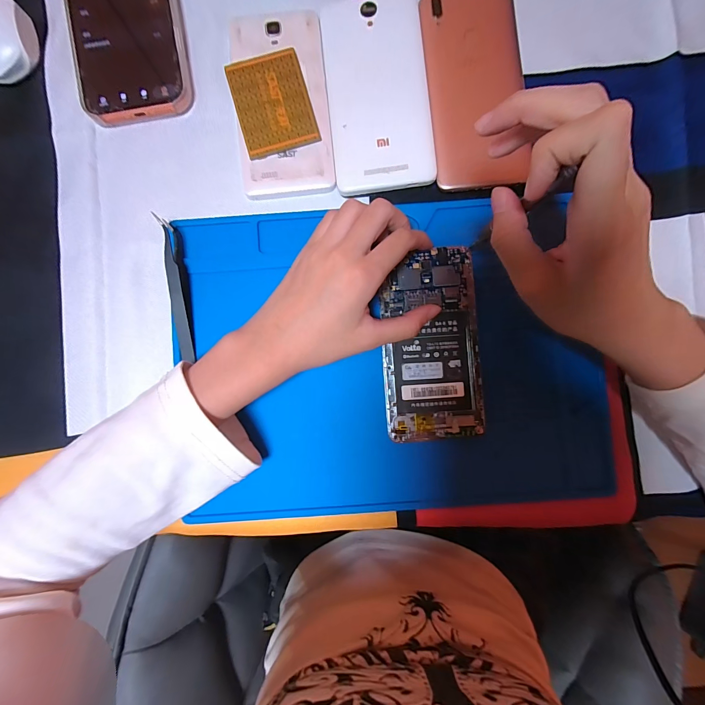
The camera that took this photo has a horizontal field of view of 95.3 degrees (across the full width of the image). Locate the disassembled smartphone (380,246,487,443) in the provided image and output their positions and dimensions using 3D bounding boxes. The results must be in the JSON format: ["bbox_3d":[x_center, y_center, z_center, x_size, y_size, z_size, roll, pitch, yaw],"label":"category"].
[{"bbox_3d":[0.059,-0.005,0.237,0.071,0.004,0.140,0,90,0],"label":"disassembled smartphone"}]

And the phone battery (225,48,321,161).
[{"bbox_3d":[-0.060,-0.189,0.243,0.054,0.004,0.073,-16,88,-1],"label":"phone battery"}]

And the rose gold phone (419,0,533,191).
[{"bbox_3d":[0.094,-0.201,0.241,0.072,0.004,0.152,-5,88,0],"label":"rose gold phone"}]

